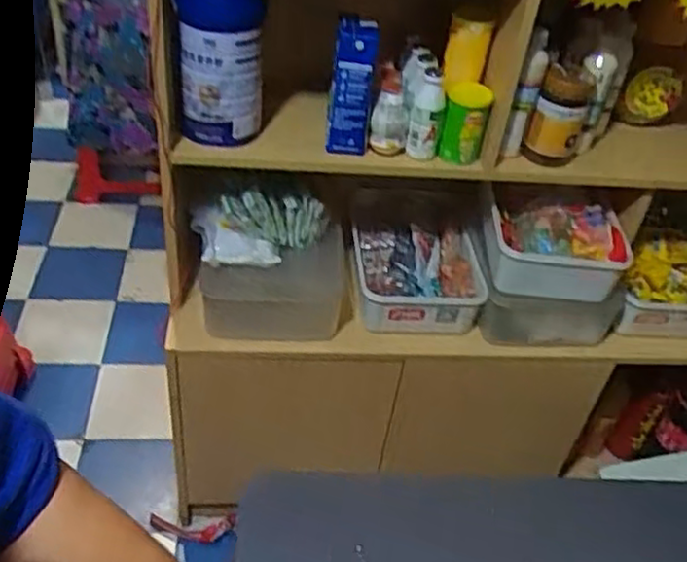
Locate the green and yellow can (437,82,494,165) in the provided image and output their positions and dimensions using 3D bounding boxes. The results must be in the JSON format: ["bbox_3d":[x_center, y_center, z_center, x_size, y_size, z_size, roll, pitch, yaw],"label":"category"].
[{"bbox_3d":[0.189,-0.254,1.113,0.068,0.117,0.068,4,40,-4],"label":"green and yellow can"}]

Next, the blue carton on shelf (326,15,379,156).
[{"bbox_3d":[0.011,-0.296,1.072,0.066,0.188,0.074,6,40,-2],"label":"blue carton on shelf"}]

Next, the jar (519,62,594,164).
[{"bbox_3d":[0.343,-0.259,1.119,0.077,0.143,0.077,4,40,-4],"label":"jar"}]

